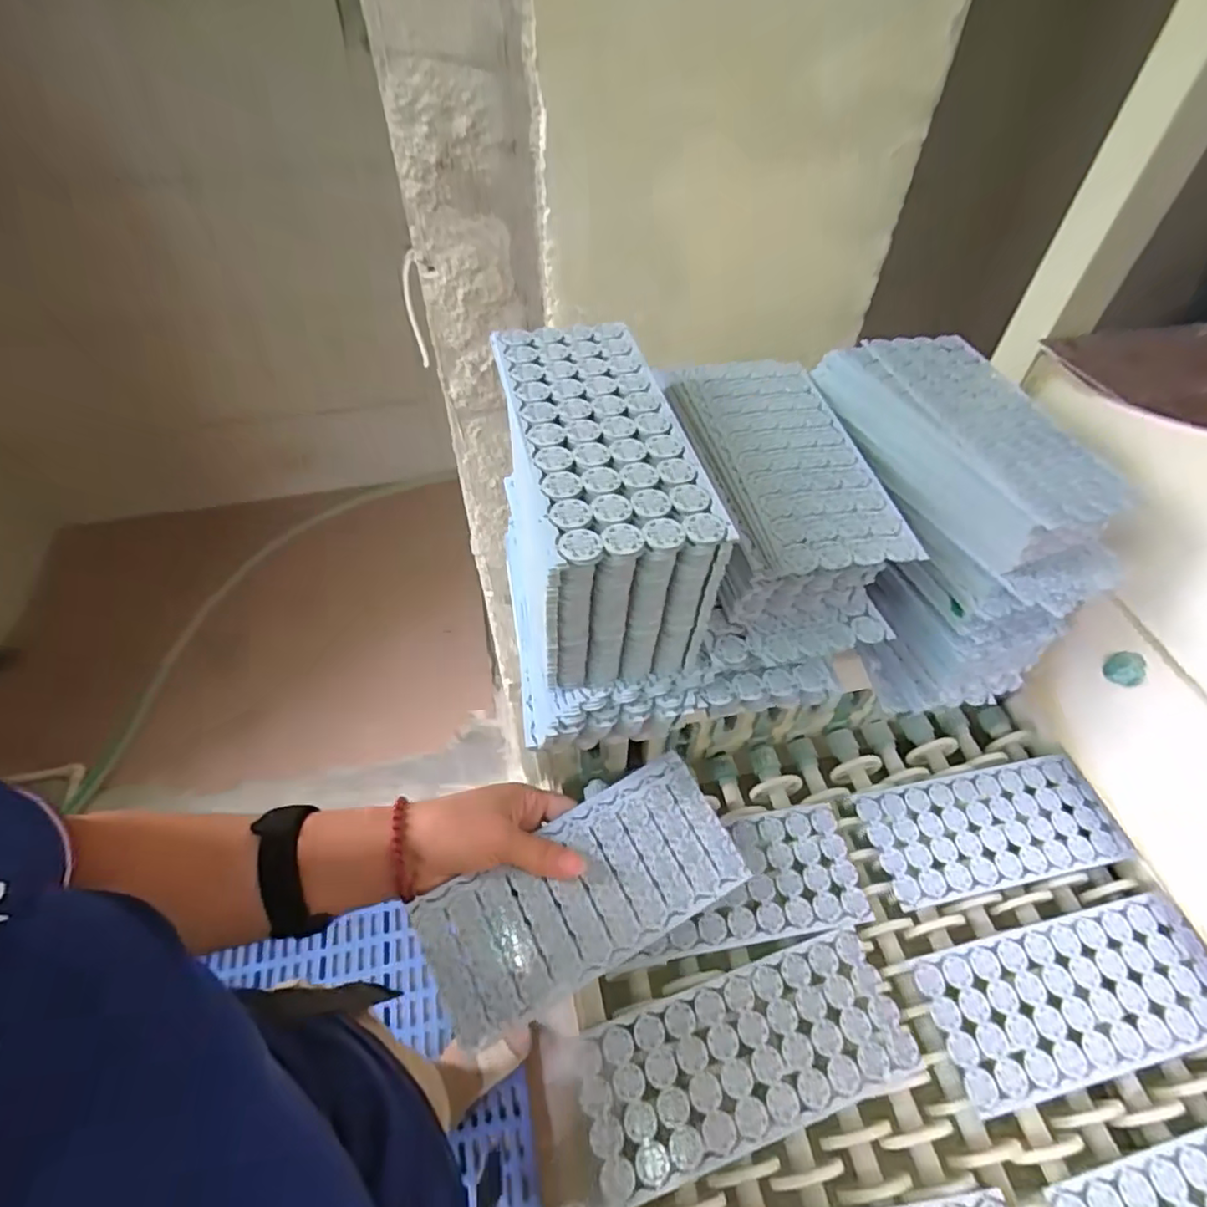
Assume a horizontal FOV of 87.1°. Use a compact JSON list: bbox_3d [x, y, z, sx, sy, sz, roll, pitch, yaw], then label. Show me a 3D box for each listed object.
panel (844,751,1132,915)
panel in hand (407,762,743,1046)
[{"bbox_3d":[0.291,0.165,0.473,0.187,0.004,0.082,-8,51,-7],"label":"panel"},{"bbox_3d":[-0.010,0.182,0.400,0.198,0.020,0.090,-26,55,-21],"label":"panel in hand"}]

